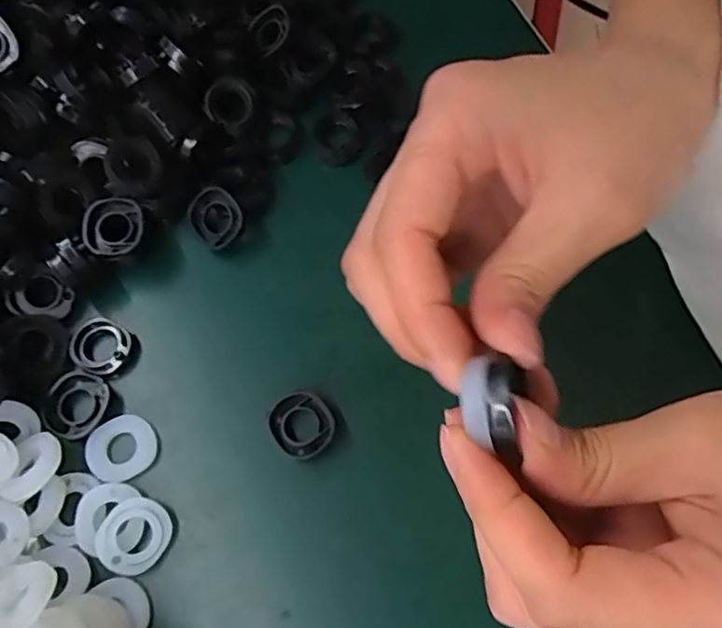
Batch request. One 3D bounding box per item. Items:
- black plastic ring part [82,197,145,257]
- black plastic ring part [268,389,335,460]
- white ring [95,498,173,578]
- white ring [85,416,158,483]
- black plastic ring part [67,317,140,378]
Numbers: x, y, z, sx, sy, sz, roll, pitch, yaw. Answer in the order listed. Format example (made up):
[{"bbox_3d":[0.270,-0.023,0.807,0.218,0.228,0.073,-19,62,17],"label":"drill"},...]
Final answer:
[{"bbox_3d":[-0.106,-0.038,0.271,0.026,0.007,0.024,-1,68,2],"label":"black plastic ring part"},{"bbox_3d":[-0.023,0.045,0.255,0.024,0.011,0.026,-31,70,-10],"label":"black plastic ring part"},{"bbox_3d":[-0.086,0.084,0.238,0.024,0.005,0.028,39,66,-5],"label":"white ring"},{"bbox_3d":[-0.096,0.054,0.255,0.027,0.006,0.024,-24,69,-7],"label":"white ring"},{"bbox_3d":[-0.109,0.014,0.269,0.027,0.010,0.025,-1,68,2],"label":"black plastic ring part"}]

